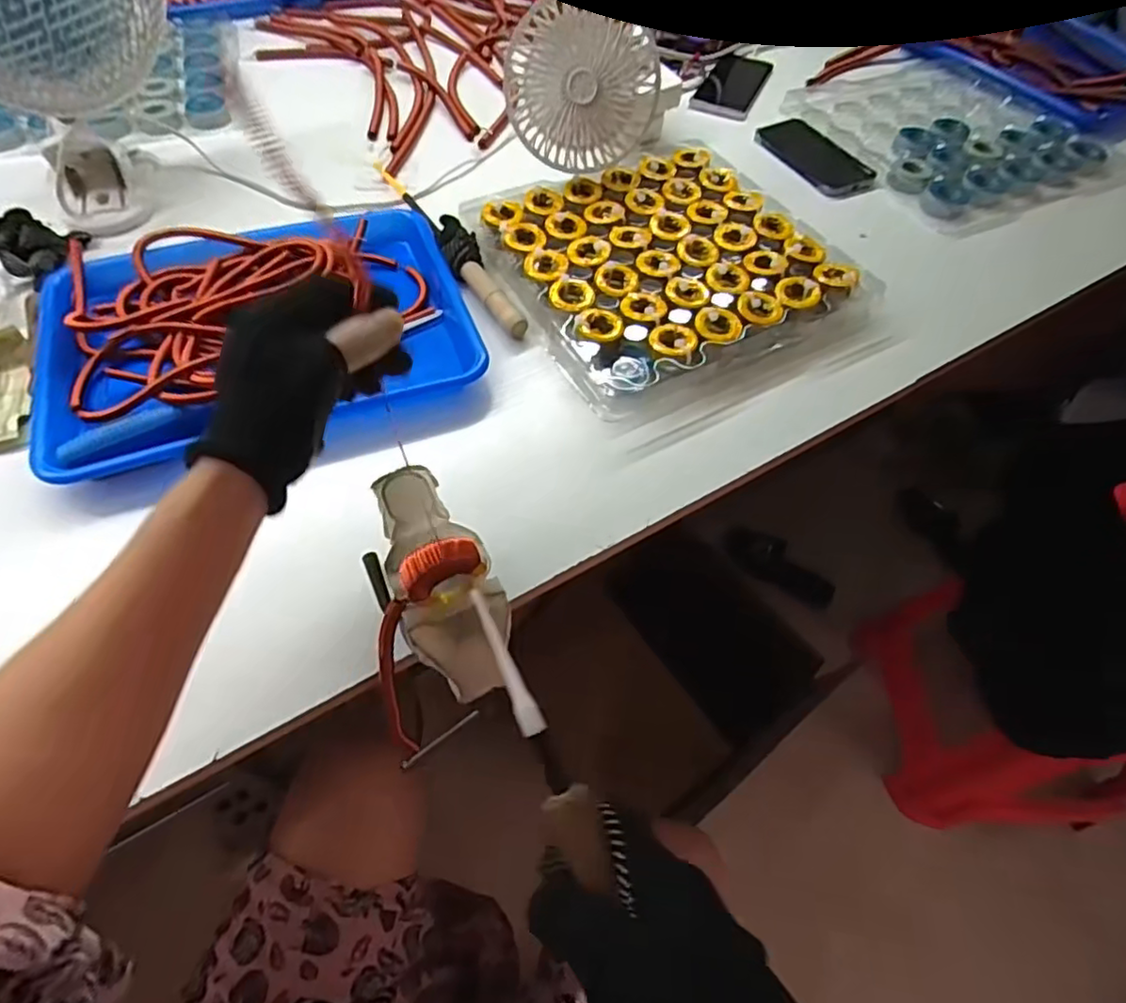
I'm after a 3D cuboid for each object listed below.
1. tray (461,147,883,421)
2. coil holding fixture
[{"bbox_3d":[0.095,-0.228,0.599,0.289,0.038,0.293,-23,61,-17],"label":"tray"},{"bbox_3d":[-0.075,0.032,0.349,0.060,0.073,0.144,-19,48,-15],"label":"coil holding fixture"}]

